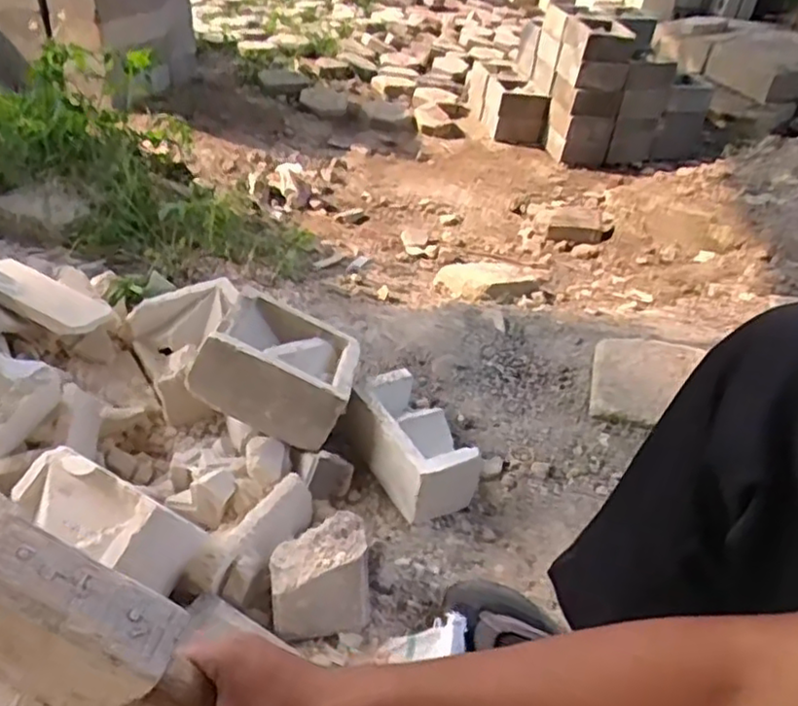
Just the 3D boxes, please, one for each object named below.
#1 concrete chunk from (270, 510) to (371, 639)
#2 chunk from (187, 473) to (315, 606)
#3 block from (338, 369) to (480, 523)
[{"bbox_3d":[-0.090,0.249,0.761,0.105,0.068,0.105,-5,37,-12],"label":"concrete chunk"},{"bbox_3d":[-0.167,0.214,0.801,0.066,0.048,0.173,22,40,19],"label":"chunk"},{"bbox_3d":[0.024,0.116,0.958,0.130,0.088,0.200,-19,42,-29],"label":"block"}]

